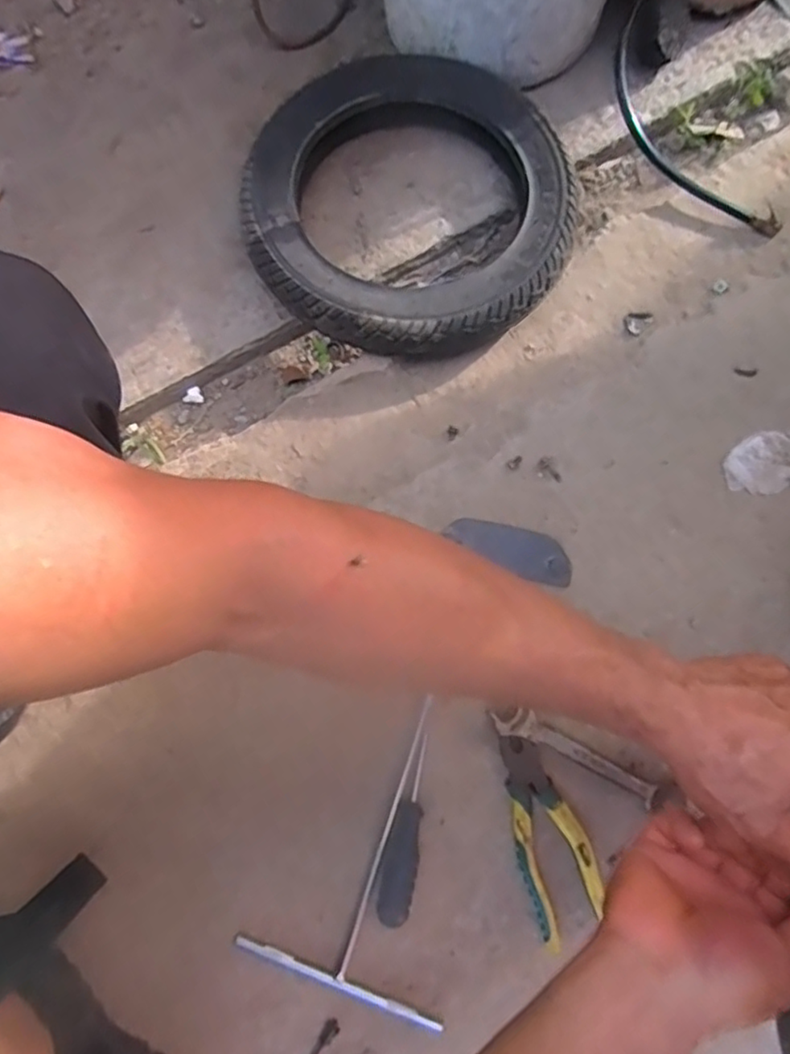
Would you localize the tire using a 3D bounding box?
[{"bbox_3d":[0.015,-0.358,0.680,0.345,0.068,0.362,-1,76,1],"label":"tire"}]

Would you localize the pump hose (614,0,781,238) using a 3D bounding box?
[{"bbox_3d":[0.332,-0.450,0.712,0.092,0.060,0.304,-41,95,-8],"label":"pump hose"}]

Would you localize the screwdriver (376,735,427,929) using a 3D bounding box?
[{"bbox_3d":[0.010,0.266,0.538,0.029,0.021,0.146,11,77,4],"label":"screwdriver"}]

